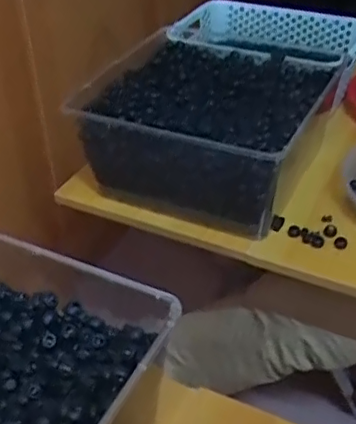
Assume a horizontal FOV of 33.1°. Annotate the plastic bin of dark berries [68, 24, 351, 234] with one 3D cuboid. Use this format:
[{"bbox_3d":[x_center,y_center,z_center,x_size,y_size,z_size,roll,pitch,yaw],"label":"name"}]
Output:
[{"bbox_3d":[0.052,-0.116,0.843,0.283,0.151,0.317,16,42,21],"label":"plastic bin of dark berries"}]

